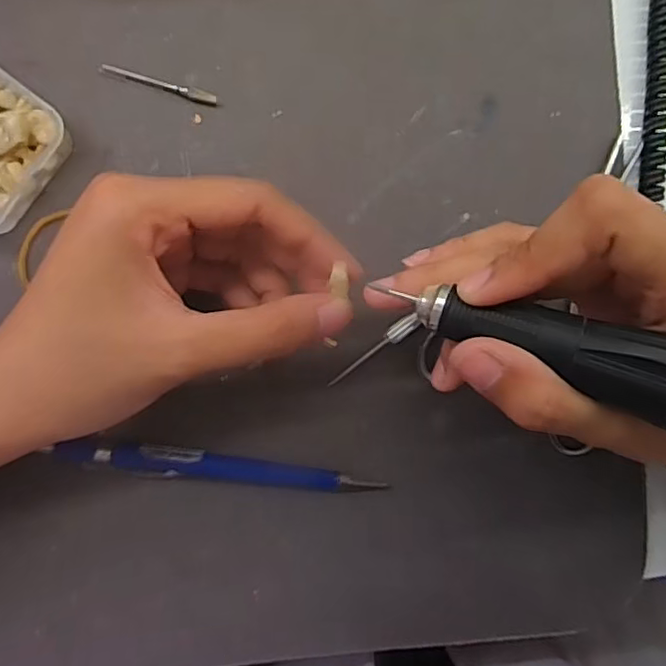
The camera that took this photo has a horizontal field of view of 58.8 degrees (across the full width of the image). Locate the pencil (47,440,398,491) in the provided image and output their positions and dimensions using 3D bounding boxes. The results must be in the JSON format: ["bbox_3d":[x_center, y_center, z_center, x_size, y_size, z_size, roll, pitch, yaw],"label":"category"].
[{"bbox_3d":[-0.043,0.054,0.236,0.126,0.011,0.013,6,87,-3],"label":"pencil"}]

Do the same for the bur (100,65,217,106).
[{"bbox_3d":[-0.071,-0.102,0.243,0.047,0.004,0.005,16,88,-4],"label":"bur"}]

